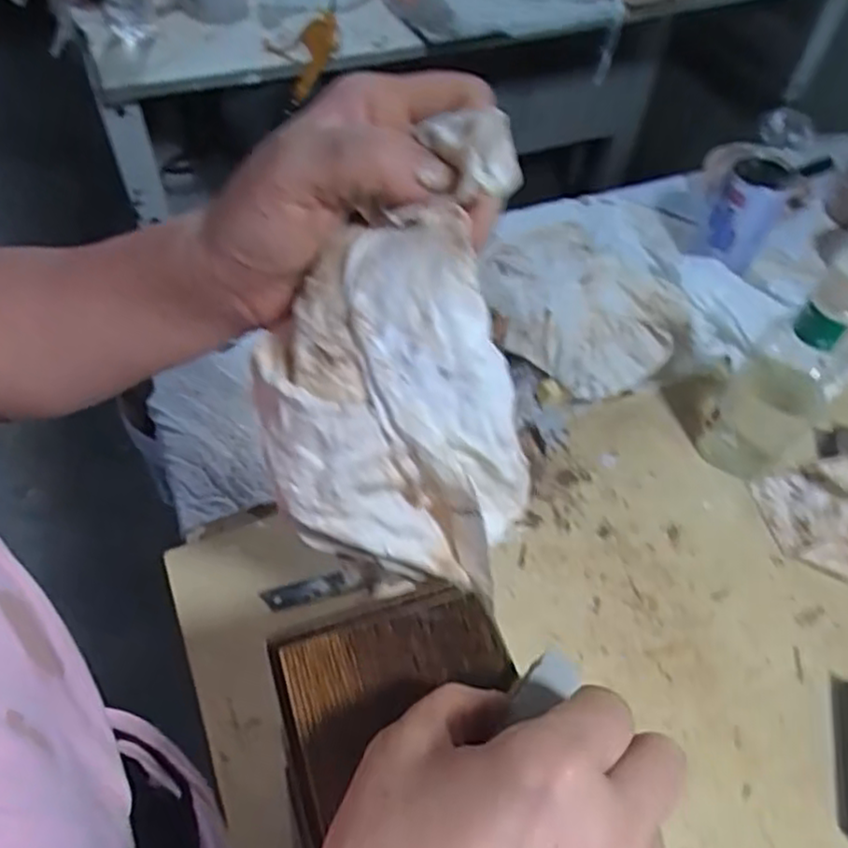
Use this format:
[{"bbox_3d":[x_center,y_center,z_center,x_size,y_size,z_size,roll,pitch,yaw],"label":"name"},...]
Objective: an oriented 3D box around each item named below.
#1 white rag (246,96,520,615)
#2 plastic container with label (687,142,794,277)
[{"bbox_3d":[-0.010,-0.015,0.269,0.109,0.179,0.084,13,56,6],"label":"white rag"},{"bbox_3d":[0.318,-0.218,0.709,0.075,0.112,0.062,29,59,16],"label":"plastic container with label"}]

